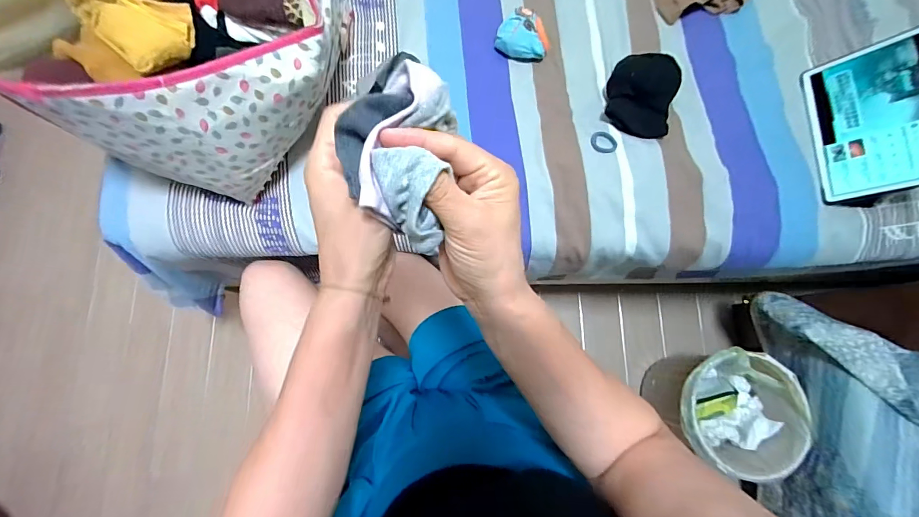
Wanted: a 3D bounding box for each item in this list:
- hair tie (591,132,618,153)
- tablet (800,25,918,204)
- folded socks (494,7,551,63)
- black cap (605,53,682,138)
[{"bbox_3d":[0.228,-0.183,0.616,0.042,0.005,0.031,25,94,9],"label":"hair tie"},{"bbox_3d":[0.631,-0.213,0.580,0.019,0.159,0.241,15,71,-38],"label":"tablet"},{"bbox_3d":[0.106,-0.365,0.645,0.076,0.038,0.080,-43,82,-9],"label":"folded socks"},{"bbox_3d":[0.295,-0.262,0.628,0.105,0.047,0.137,11,78,1],"label":"black cap"}]

